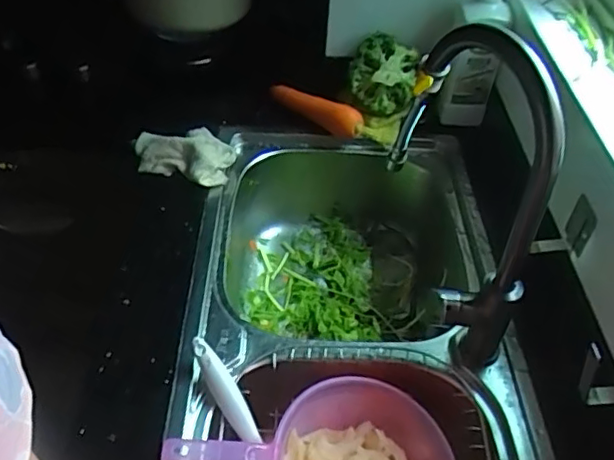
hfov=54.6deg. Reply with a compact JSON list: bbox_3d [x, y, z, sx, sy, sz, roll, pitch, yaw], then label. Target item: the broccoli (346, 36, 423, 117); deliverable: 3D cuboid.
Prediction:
[{"bbox_3d":[0.133,-0.271,1.044,0.115,0.107,0.080,11,45,7],"label":"broccoli"}]

